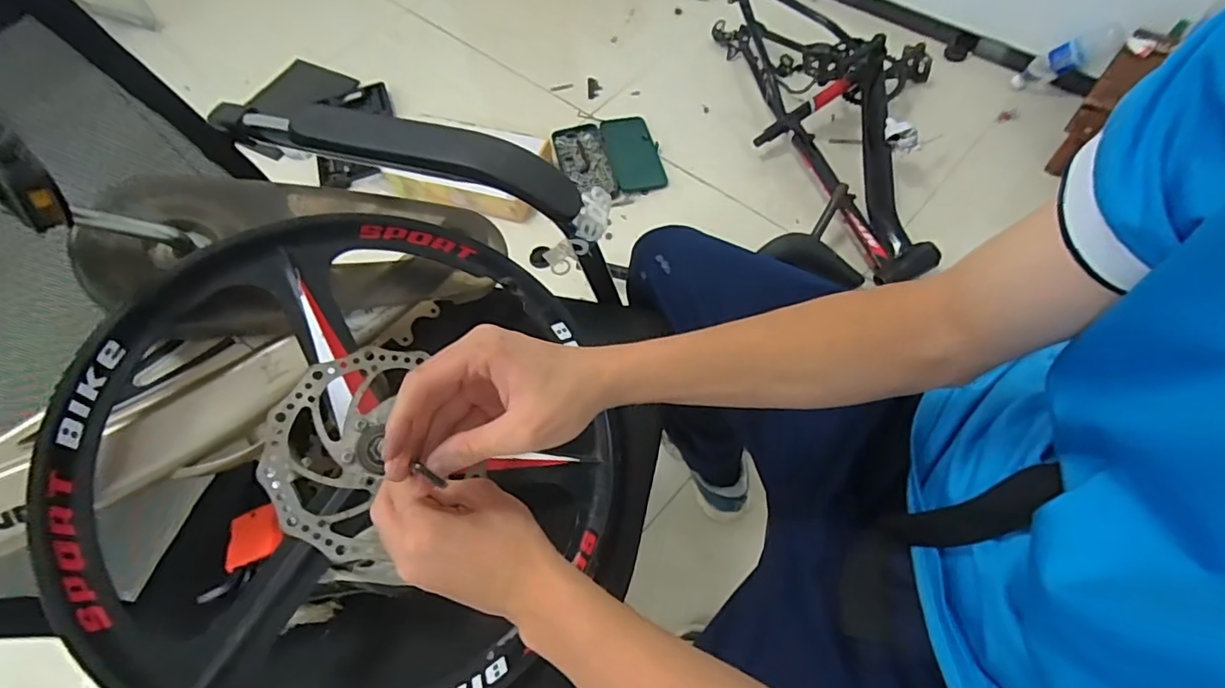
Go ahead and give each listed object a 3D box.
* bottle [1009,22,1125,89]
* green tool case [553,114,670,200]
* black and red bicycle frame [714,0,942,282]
[{"bbox_3d":[1.078,-0.685,1.326,0.214,0.074,0.058,-19,53,44],"label":"bottle"},{"bbox_3d":[-0.007,-0.454,1.354,0.237,0.039,0.241,-17,61,-5],"label":"green tool case"},{"bbox_3d":[0.501,-0.515,1.244,0.506,0.219,0.785,3,61,6],"label":"black and red bicycle frame"}]

